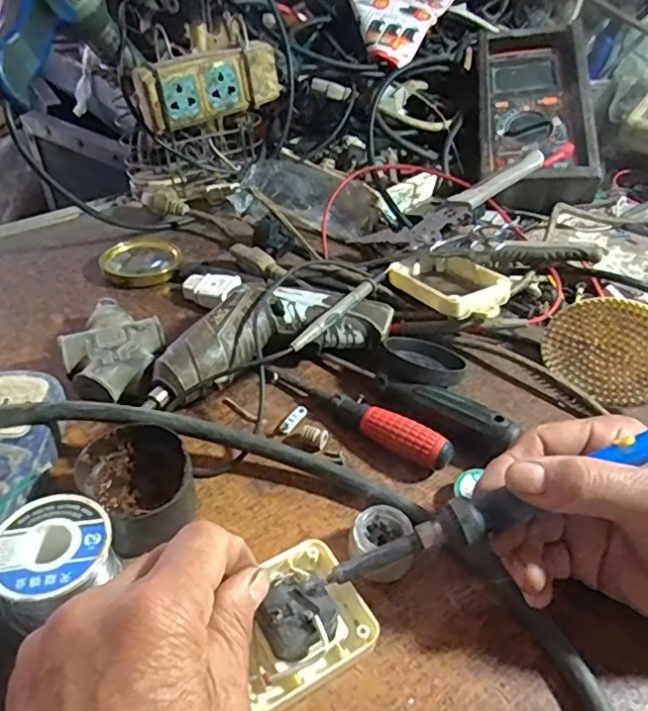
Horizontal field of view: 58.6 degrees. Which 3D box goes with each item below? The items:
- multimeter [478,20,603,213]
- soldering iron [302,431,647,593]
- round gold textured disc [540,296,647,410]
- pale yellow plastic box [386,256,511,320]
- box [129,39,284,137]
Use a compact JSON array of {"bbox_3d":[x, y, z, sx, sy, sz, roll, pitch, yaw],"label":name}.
[{"bbox_3d":[0.220,-0.264,0.614,0.112,0.049,0.249,2,67,3],"label":"multimeter"},{"bbox_3d":[0.094,0.068,0.270,0.215,0.019,0.019,-21,44,-3],"label":"soldering iron"},{"bbox_3d":[0.205,-0.004,0.411,0.092,0.010,0.072,39,98,35],"label":"round gold textured disc"},{"bbox_3d":[0.103,-0.059,0.469,0.063,0.025,0.096,-22,46,-23],"label":"pale yellow plastic box"},{"bbox_3d":[-0.107,-0.256,0.548,0.137,0.056,0.026,-22,46,-22],"label":"box"}]

